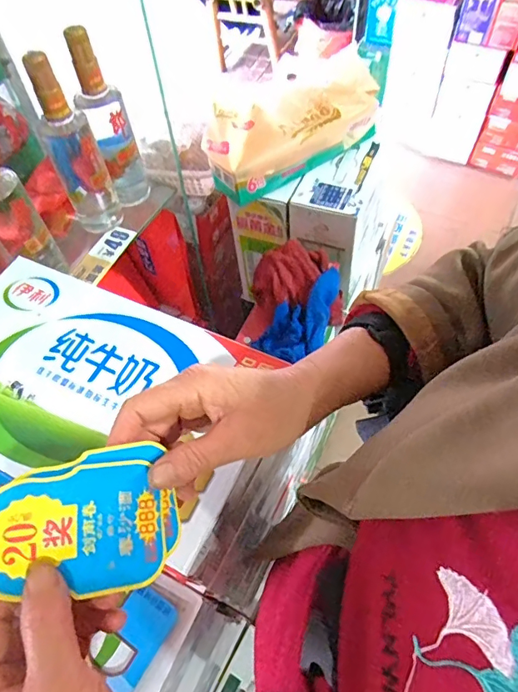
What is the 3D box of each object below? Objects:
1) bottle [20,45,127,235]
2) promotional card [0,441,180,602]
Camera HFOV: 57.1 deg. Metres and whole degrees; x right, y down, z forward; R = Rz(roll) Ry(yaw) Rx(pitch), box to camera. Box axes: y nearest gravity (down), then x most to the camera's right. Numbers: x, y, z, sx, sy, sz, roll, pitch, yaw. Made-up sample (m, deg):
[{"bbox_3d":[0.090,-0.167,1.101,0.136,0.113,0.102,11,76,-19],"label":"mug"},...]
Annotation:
[{"bbox_3d":[-0.255,-0.263,0.672,0.070,0.252,0.079,-23,59,-11],"label":"bottle"},{"bbox_3d":[-0.095,0.095,0.258,0.104,0.007,0.073,0,81,-28],"label":"promotional card"}]

